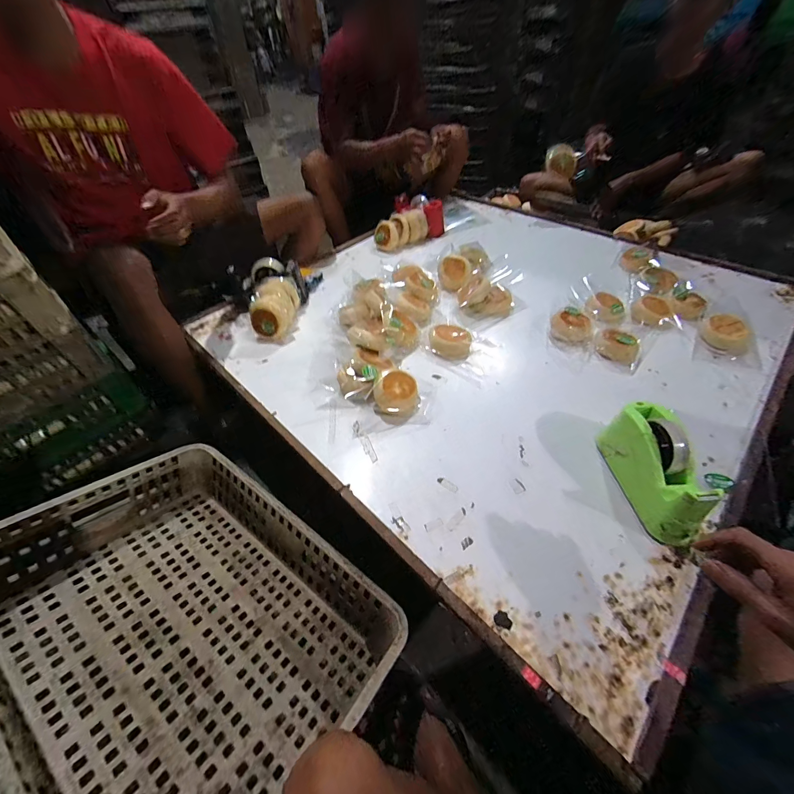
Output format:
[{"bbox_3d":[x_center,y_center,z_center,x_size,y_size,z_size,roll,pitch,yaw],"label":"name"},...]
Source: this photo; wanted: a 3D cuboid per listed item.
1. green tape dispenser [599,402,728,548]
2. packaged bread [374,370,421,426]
[{"bbox_3d":[0.402,0.105,0.530,0.078,0.107,0.199,-7,48,-2],"label":"green tape dispenser"},{"bbox_3d":[0.000,-0.002,0.687,0.090,0.068,0.082,-5,48,-1],"label":"packaged bread"}]

